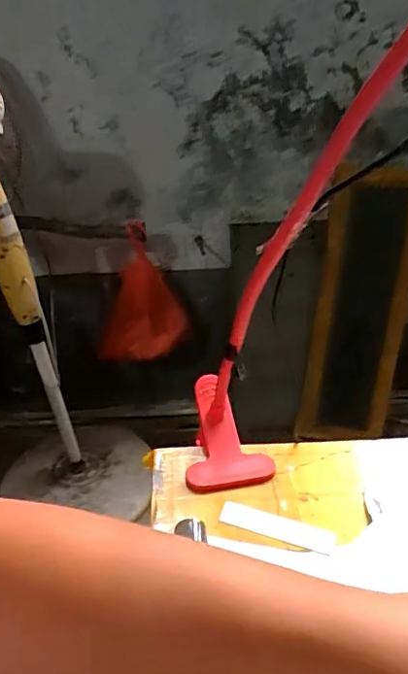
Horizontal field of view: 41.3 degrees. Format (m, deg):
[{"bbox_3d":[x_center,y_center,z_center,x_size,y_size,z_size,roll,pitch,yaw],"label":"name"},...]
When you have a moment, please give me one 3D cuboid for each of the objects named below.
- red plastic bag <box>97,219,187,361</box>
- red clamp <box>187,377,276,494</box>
[{"bbox_3d":[-0.173,-0.097,1.410,0.237,0.341,0.142,-1,30,1],"label":"red plastic bag"},{"bbox_3d":[0.014,0.079,0.471,0.070,0.028,0.108,-8,52,-9],"label":"red clamp"}]

